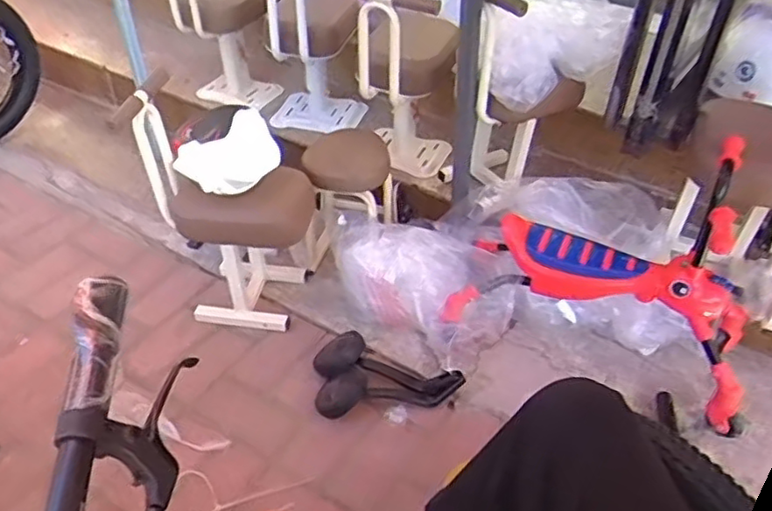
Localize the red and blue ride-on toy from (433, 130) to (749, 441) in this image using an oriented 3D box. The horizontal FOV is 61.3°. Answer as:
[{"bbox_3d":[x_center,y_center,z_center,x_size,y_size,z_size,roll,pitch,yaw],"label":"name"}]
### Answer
[{"bbox_3d":[0.431,0.009,1.211,0.545,0.391,0.333,19,44,19],"label":"red and blue ride-on toy"}]

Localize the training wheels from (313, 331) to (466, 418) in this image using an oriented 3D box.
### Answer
[{"bbox_3d":[0.003,0.224,1.244,0.275,0.060,0.165,-1,41,-4],"label":"training wheels"}]

